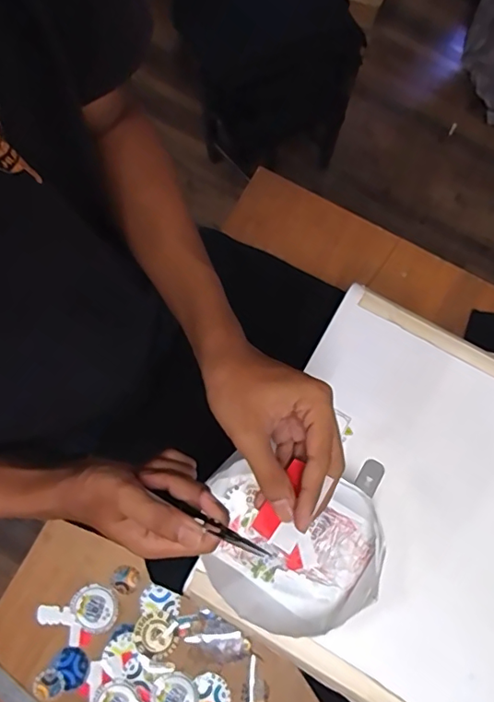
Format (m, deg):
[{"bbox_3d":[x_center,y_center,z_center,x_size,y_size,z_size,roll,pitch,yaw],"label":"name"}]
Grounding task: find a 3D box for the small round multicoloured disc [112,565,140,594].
[{"bbox_3d":[-0.166,0.312,0.701,0.036,0.004,0.036,0,79,-1],"label":"small round multicoloured disc"}]

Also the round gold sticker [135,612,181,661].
[{"bbox_3d":[-0.121,0.382,0.688,0.059,0.004,0.057,0,79,-1],"label":"round gold sticker"}]

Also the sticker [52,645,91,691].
[{"bbox_3d":[-0.230,0.419,0.681,0.043,0.004,0.048,-34,82,-7],"label":"sticker"}]

